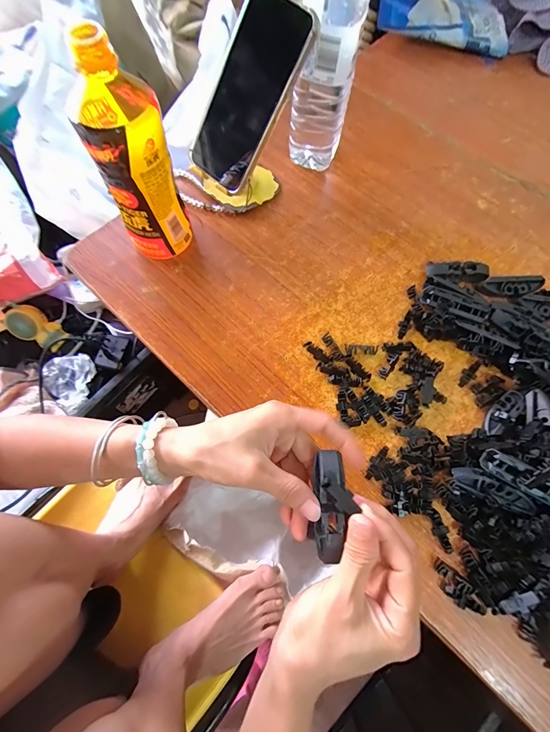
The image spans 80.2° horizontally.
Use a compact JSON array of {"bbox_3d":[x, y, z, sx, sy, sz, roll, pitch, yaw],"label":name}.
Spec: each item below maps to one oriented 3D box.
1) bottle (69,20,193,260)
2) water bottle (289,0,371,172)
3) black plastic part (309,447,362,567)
[{"bbox_3d":[-0.134,-0.193,0.316,0.063,0.187,0.075,-21,71,-9],"label":"bottle"},{"bbox_3d":[0.054,-0.327,0.356,0.066,0.208,0.077,7,69,2],"label":"water bottle"},{"bbox_3d":[0.038,0.093,0.217,0.025,0.024,0.070,3,75,0],"label":"black plastic part"}]

